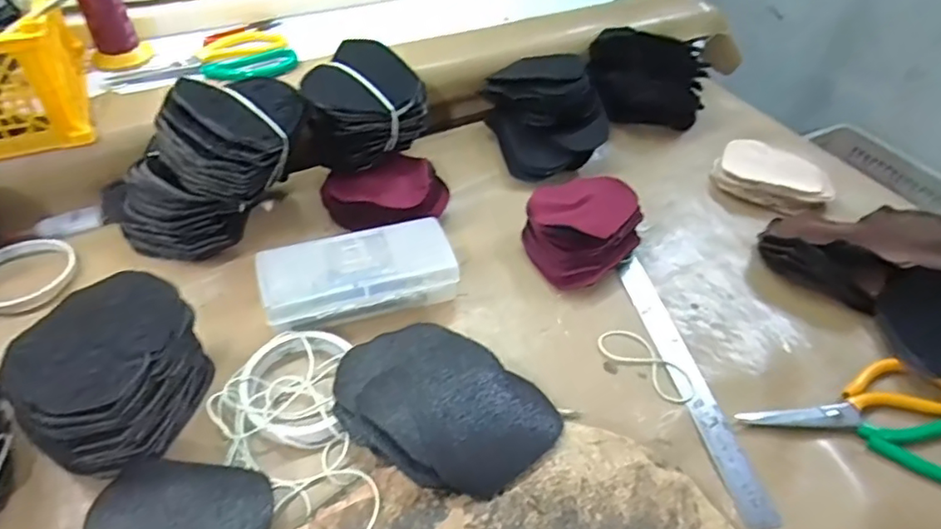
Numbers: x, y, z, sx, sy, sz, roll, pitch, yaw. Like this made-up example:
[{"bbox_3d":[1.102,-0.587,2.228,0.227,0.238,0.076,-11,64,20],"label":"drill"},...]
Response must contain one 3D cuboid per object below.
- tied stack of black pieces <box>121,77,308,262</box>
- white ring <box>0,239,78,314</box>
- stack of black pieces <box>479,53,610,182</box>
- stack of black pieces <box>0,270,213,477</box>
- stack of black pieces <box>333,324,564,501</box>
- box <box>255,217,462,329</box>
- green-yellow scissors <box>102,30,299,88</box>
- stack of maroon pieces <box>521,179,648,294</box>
[{"bbox_3d":[-0.225,-0.102,0.536,0.101,0.126,0.119,30,38,-10],"label":"tied stack of black pieces"},{"bbox_3d":[-0.394,0.009,0.513,0.086,0.021,0.070,-1,46,-5],"label":"white ring"},{"bbox_3d":[0.088,-0.173,0.667,0.126,0.083,0.124,-14,49,-17],"label":"stack of black pieces"},{"bbox_3d":[-0.245,0.076,0.408,0.100,0.086,0.115,34,53,26],"label":"stack of black pieces"},{"bbox_3d":[-0.025,0.103,0.442,0.162,0.042,0.118,30,51,23],"label":"stack of black pieces"},{"bbox_3d":[-0.098,0.009,0.523,0.163,0.045,0.081,-15,49,-17],"label":"box"},{"bbox_3d":[-0.297,-0.230,0.661,0.193,0.019,0.108,-10,48,-13],"label":"green-yellow scissors"},{"bbox_3d":[0.108,-0.036,0.579,0.099,0.049,0.121,34,53,25],"label":"stack of maroon pieces"}]

